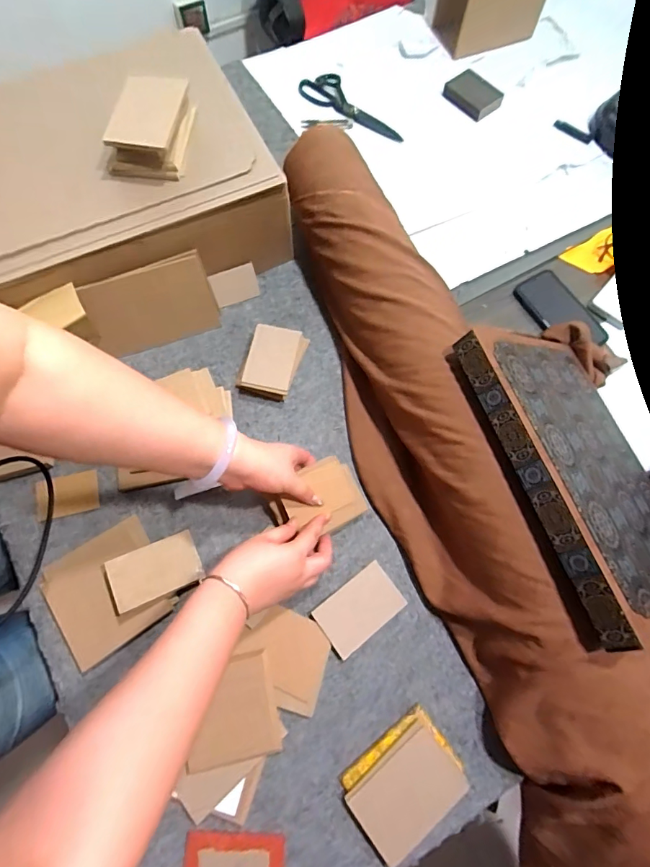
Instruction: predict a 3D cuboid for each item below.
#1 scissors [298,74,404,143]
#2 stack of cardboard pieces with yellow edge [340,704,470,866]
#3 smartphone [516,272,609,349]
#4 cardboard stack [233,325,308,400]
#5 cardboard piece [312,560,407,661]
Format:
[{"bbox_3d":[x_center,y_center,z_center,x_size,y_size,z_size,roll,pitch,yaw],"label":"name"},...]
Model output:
[{"bbox_3d":[0.065,-0.648,0.849,0.237,0.016,0.077,35,74,10],"label":"scissors"},{"bbox_3d":[0.093,0.405,0.501,0.130,0.022,0.097,-34,75,-12],"label":"stack of cardboard pieces with yellow edge"},{"bbox_3d":[0.400,-0.205,0.722,0.086,0.013,0.158,-32,75,-11],"label":"smartphone"},{"bbox_3d":[-0.079,-0.109,0.651,0.084,0.038,0.112,19,72,5],"label":"cardboard stack"},{"bbox_3d":[0.046,0.229,0.565,0.108,0.011,0.069,-35,76,-12],"label":"cardboard piece"}]

